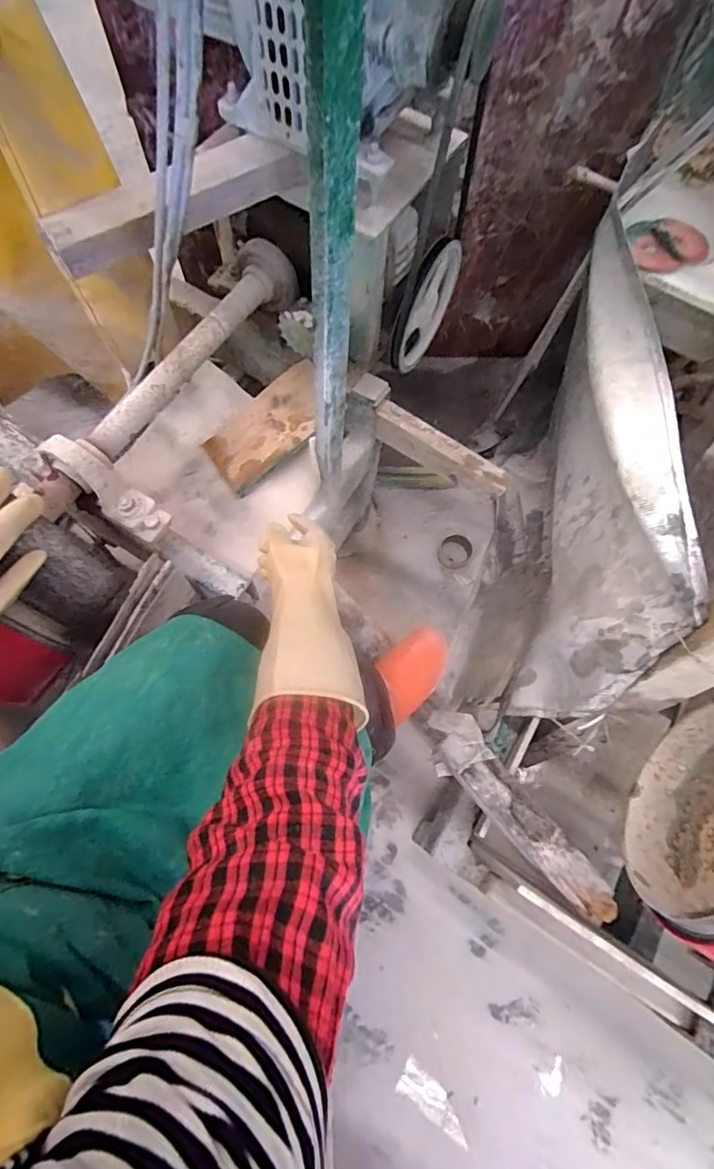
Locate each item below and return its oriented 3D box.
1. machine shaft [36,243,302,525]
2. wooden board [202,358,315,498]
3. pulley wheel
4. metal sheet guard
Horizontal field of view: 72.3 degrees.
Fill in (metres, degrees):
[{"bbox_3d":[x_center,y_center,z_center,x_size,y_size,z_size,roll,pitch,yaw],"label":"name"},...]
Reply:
[{"bbox_3d":[-0.255,-0.292,0.678,0.077,0.074,0.498,31,72,9],"label":"machine shaft"},{"bbox_3d":[-0.157,-0.275,0.859,0.232,0.022,0.126,-38,79,8],"label":"wooden board"},{"bbox_3d":[0.110,-0.472,0.835,0.032,0.196,0.206,30,71,9],"label":"pulley wheel"},{"bbox_3d":[0.376,-0.109,0.821,0.098,0.458,0.623,4,69,0],"label":"metal sheet guard"}]

